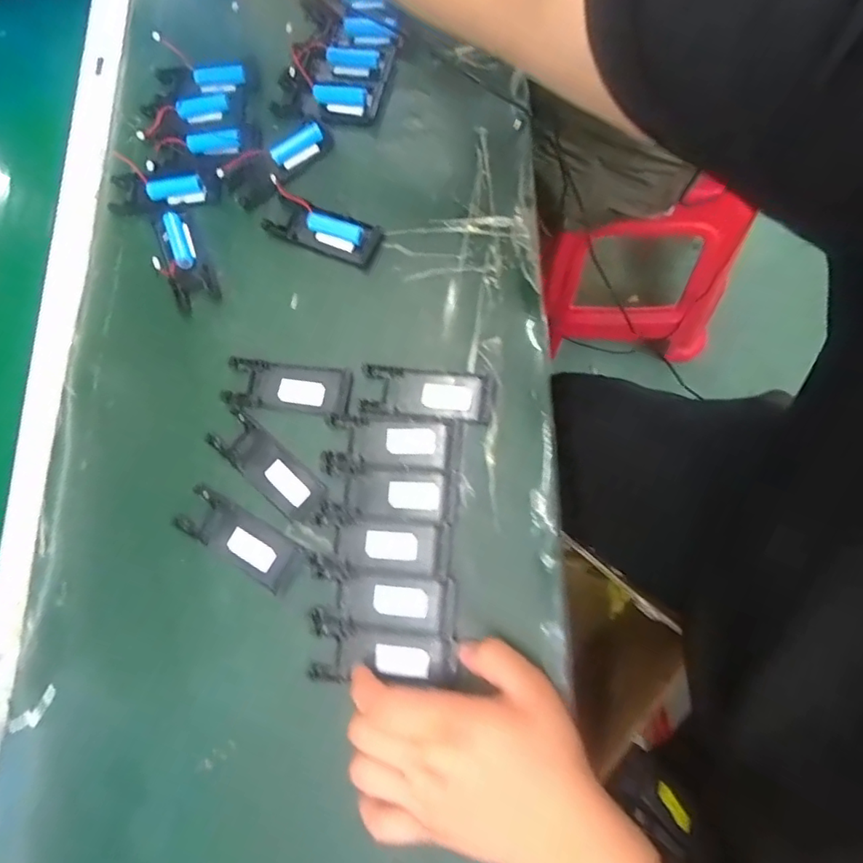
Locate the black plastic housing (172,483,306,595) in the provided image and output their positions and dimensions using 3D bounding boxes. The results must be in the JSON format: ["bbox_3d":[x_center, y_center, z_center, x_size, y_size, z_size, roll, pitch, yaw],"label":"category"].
[{"bbox_3d":[-0.147,0.082,0.422,0.102,0.012,0.038,29,81,13],"label":"black plastic housing"}]

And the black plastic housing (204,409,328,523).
[{"bbox_3d":[-0.129,0.027,0.434,0.105,0.014,0.037,39,84,14],"label":"black plastic housing"}]

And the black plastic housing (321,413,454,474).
[{"bbox_3d":[-0.034,0.009,0.425,0.096,0.011,0.045,-1,76,7],"label":"black plastic housing"}]

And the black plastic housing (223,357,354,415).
[{"bbox_3d":[-0.117,-0.037,0.447,0.104,0.013,0.039,6,77,9],"label":"black plastic housing"}]

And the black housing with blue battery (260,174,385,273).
[{"bbox_3d":[-0.096,-0.177,0.475,0.107,0.013,0.040,25,80,12],"label":"black housing with blue battery"}]

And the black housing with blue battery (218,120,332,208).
[{"bbox_3d":[-0.138,-0.246,0.496,0.101,0.017,0.038,-31,74,-1],"label":"black housing with blue battery"}]

